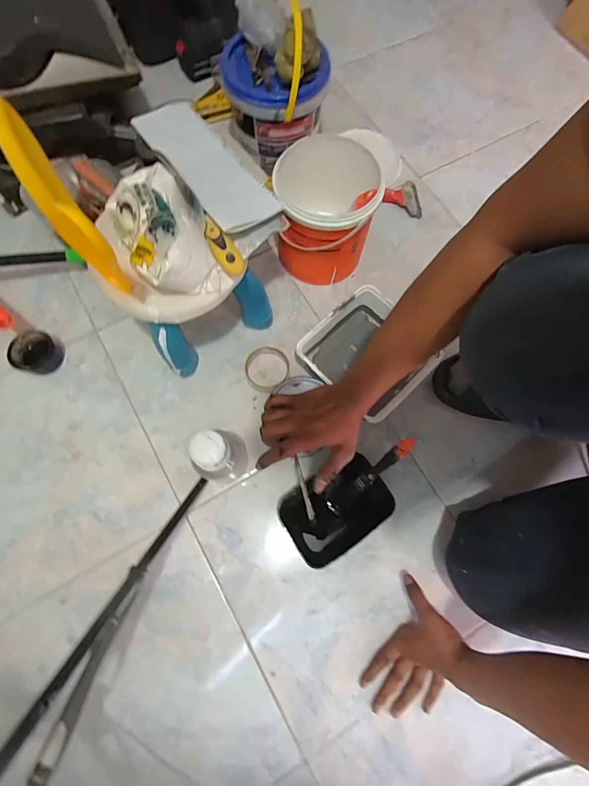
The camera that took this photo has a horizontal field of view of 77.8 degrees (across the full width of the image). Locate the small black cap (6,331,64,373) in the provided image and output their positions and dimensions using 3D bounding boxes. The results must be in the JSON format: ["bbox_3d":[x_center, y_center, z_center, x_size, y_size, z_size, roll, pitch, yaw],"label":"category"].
[{"bbox_3d":[-0.472,-0.073,0.667,0.069,0.043,0.075,1,73,-2],"label":"small black cap"}]

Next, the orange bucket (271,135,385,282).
[{"bbox_3d":[0.053,-0.321,0.681,0.164,0.191,0.164,1,73,-2],"label":"orange bucket"}]

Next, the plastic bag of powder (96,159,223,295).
[{"bbox_3d":[-0.178,-0.211,0.484,0.120,0.080,0.157,-16,75,-7],"label":"plastic bag of powder"}]

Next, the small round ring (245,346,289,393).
[{"bbox_3d":[-0.053,-0.046,0.678,0.078,0.014,0.086,35,75,8],"label":"small round ring"}]

